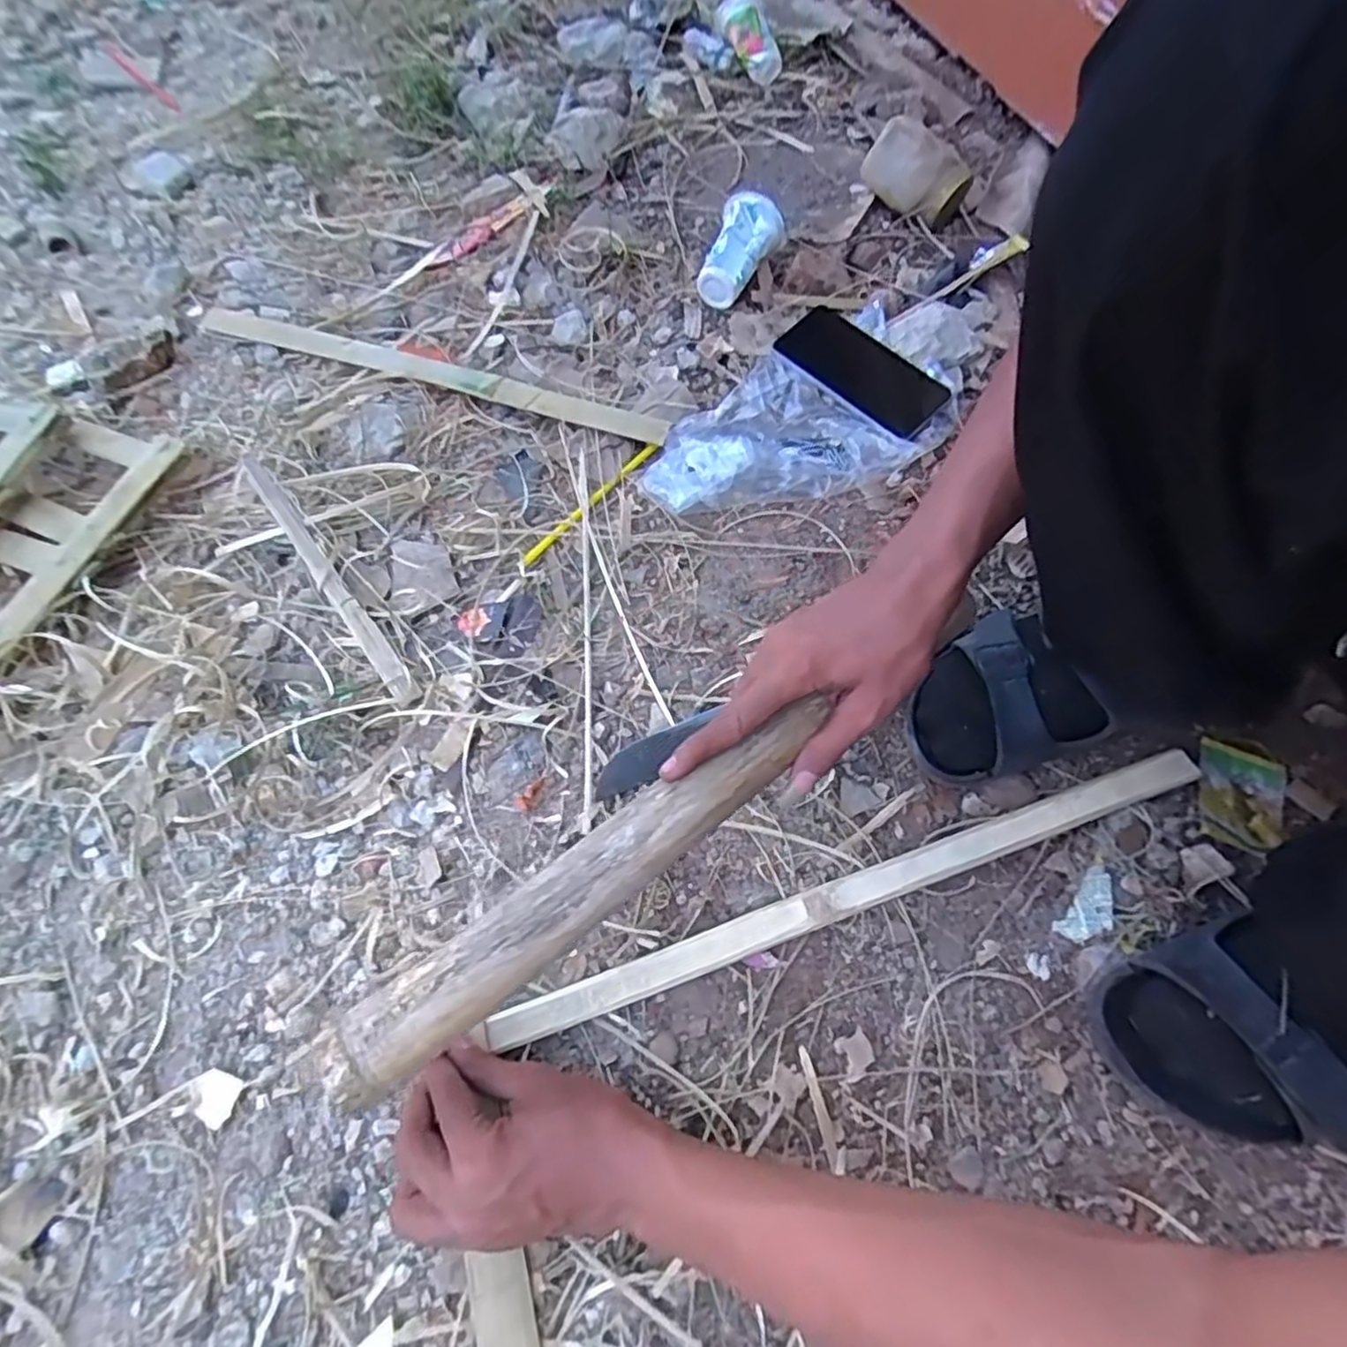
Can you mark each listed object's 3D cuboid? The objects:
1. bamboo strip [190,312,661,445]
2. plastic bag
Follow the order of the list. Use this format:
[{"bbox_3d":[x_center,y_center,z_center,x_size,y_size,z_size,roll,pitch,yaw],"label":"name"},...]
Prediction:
[{"bbox_3d":[-0.239,-0.293,0.663,0.488,0.014,0.029,16,63,9],"label":"bamboo strip"},{"bbox_3d":[0.150,-0.254,0.635,0.384,0.033,0.169,-38,68,-18],"label":"plastic bag"}]

